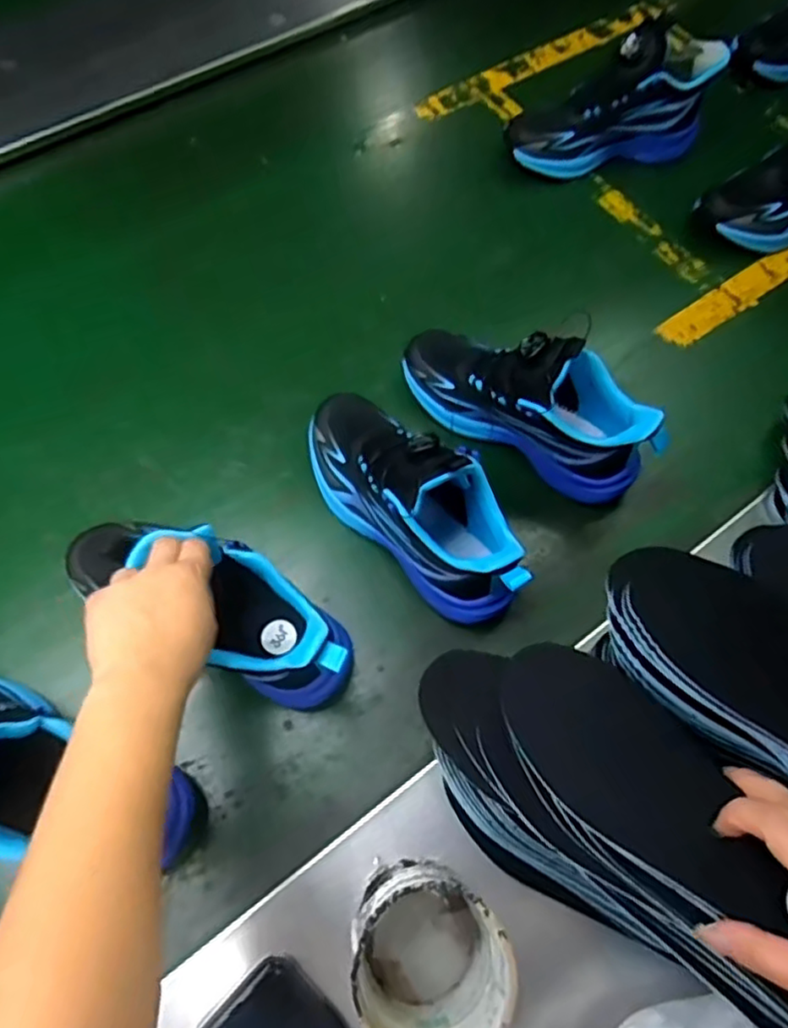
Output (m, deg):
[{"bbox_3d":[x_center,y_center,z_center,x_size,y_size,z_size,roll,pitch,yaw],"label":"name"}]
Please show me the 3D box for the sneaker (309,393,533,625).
[{"bbox_3d":[0.012,-0.020,0.528,0.085,0.121,0.231,-41,77,-17],"label":"sneaker"}]

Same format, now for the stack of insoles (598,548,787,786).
[{"bbox_3d":[0.217,0.101,0.351,0.085,0.045,0.219,-36,56,-18],"label":"stack of insoles"}]

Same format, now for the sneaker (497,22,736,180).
[{"bbox_3d":[0.259,-0.464,0.756,0.252,0.130,0.085,-20,71,-11],"label":"sneaker"}]

